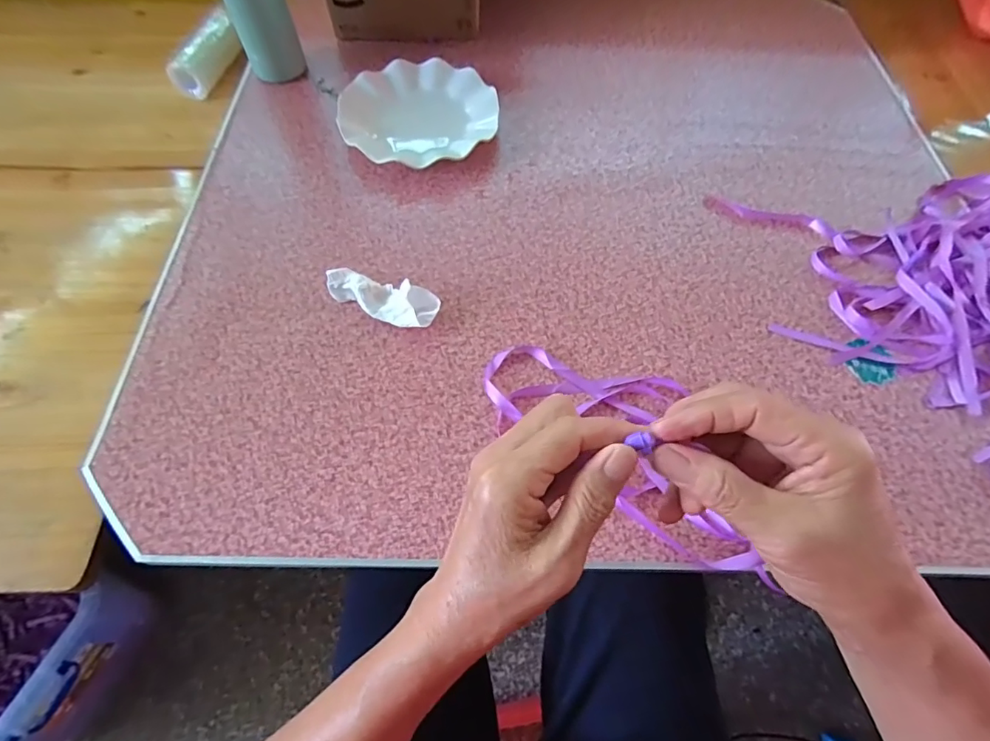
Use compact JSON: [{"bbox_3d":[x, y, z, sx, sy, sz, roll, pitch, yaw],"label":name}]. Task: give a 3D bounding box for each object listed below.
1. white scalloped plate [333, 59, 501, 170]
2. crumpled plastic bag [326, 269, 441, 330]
[{"bbox_3d":[-0.088,-0.301,0.583,0.178,0.024,0.178,0,63,-1],"label":"white scalloped plate"},{"bbox_3d":[-0.106,-0.070,0.463,0.107,0.026,0.037,21,65,10],"label":"crumpled plastic bag"}]

